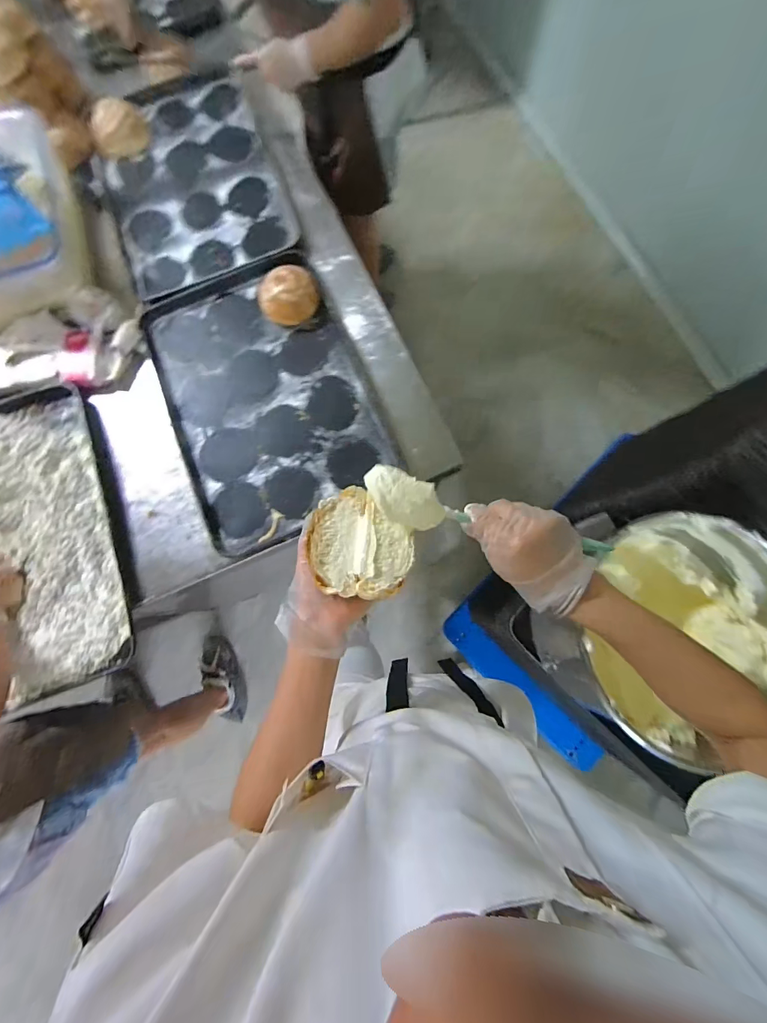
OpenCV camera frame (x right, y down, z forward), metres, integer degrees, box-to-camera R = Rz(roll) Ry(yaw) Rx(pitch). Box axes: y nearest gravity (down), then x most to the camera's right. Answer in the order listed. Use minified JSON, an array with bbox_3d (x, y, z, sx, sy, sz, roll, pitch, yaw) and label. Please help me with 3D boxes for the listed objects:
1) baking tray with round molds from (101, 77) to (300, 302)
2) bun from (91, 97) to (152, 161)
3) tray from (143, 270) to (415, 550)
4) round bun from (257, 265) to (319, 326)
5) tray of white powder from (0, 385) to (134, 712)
[{"bbox_3d":[-0.462,-0.791,0.938,0.392,0.033,0.582,-20,79,-4],"label":"baking tray with round molds"},{"bbox_3d":[-0.629,-0.913,0.933,0.129,0.052,0.108,-15,79,-3],"label":"bun"},{"bbox_3d":[-0.239,-0.241,0.816,0.387,0.025,0.571,-23,79,-5],"label":"tray"},{"bbox_3d":[-0.199,-0.452,0.827,0.125,0.063,0.097,-15,79,-3],"label":"round bun"},{"bbox_3d":[-0.717,0.057,0.739,0.396,0.029,0.581,-19,79,-4],"label":"tray of white powder"}]

